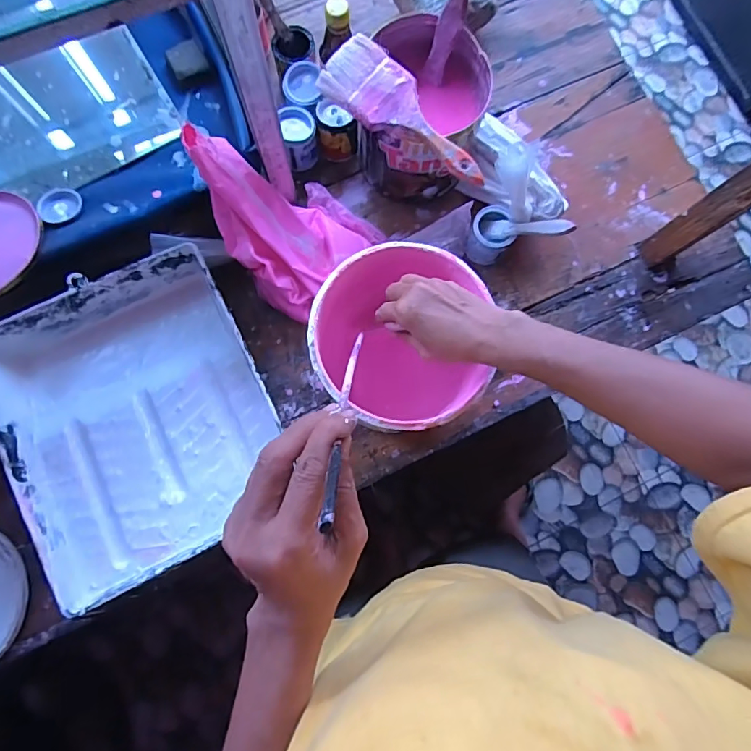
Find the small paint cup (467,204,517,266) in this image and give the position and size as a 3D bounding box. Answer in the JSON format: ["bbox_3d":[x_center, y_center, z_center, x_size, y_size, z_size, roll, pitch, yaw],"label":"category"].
[{"bbox_3d":[0.151,-0.185,0.629,0.054,0.060,0.058,-5,81,-2],"label":"small paint cup"}]

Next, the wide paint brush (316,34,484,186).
[{"bbox_3d":[0.034,-0.273,0.501,0.199,0.022,0.070,41,83,5],"label":"wide paint brush"}]

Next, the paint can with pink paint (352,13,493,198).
[{"bbox_3d":[0.052,-0.309,0.593,0.140,0.151,0.152,22,81,2],"label":"paint can with pink paint"}]

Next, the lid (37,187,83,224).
[{"bbox_3d":[-0.391,-0.213,0.588,0.048,0.007,0.057,-15,68,-16],"label":"lid"}]

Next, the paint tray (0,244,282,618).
[{"bbox_3d":[-0.275,0.051,0.563,0.285,0.069,0.335,-27,83,-5],"label":"paint tray"}]

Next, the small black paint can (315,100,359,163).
[{"bbox_3d":[-0.050,-0.326,0.641,0.051,0.078,0.046,-6,81,-2],"label":"small black paint can"}]

